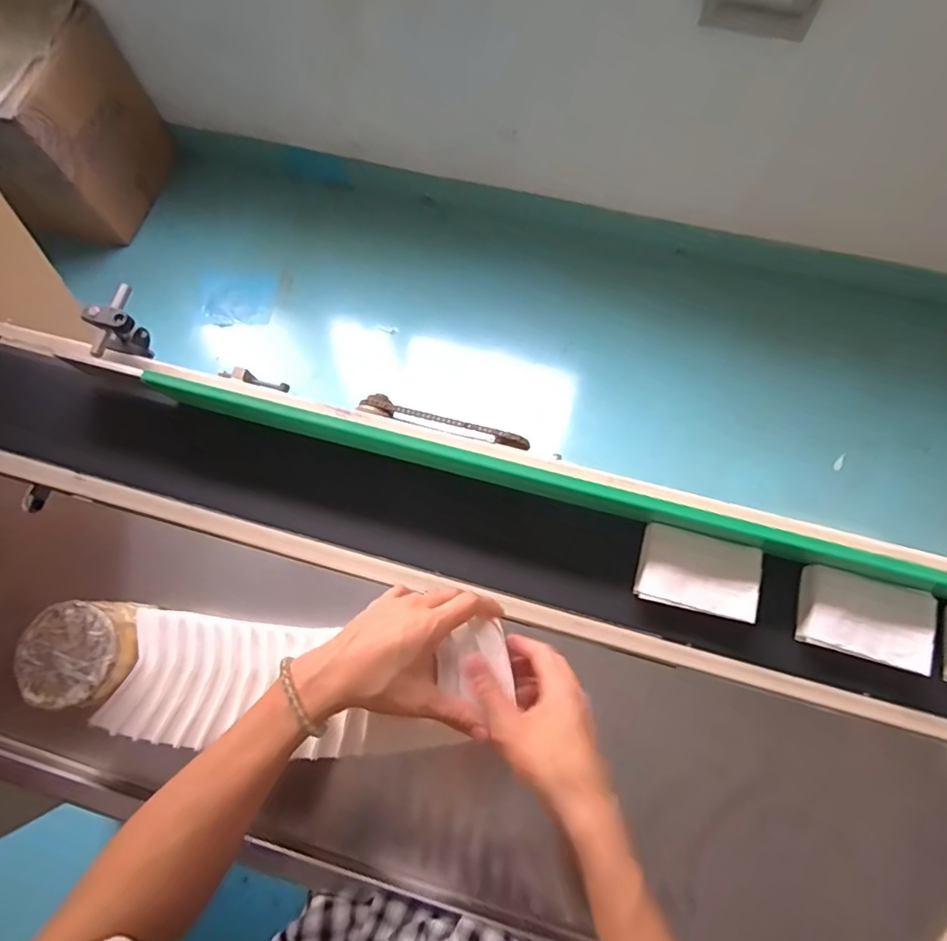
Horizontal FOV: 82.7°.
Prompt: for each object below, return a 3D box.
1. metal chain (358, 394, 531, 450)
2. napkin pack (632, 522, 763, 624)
[{"bbox_3d":[-0.035,-0.056,0.641,0.208,0.021,0.029,15,72,7],"label":"metal chain"},{"bbox_3d":[0.209,0.094,0.499,0.103,0.020,0.069,13,72,6],"label":"napkin pack"}]

